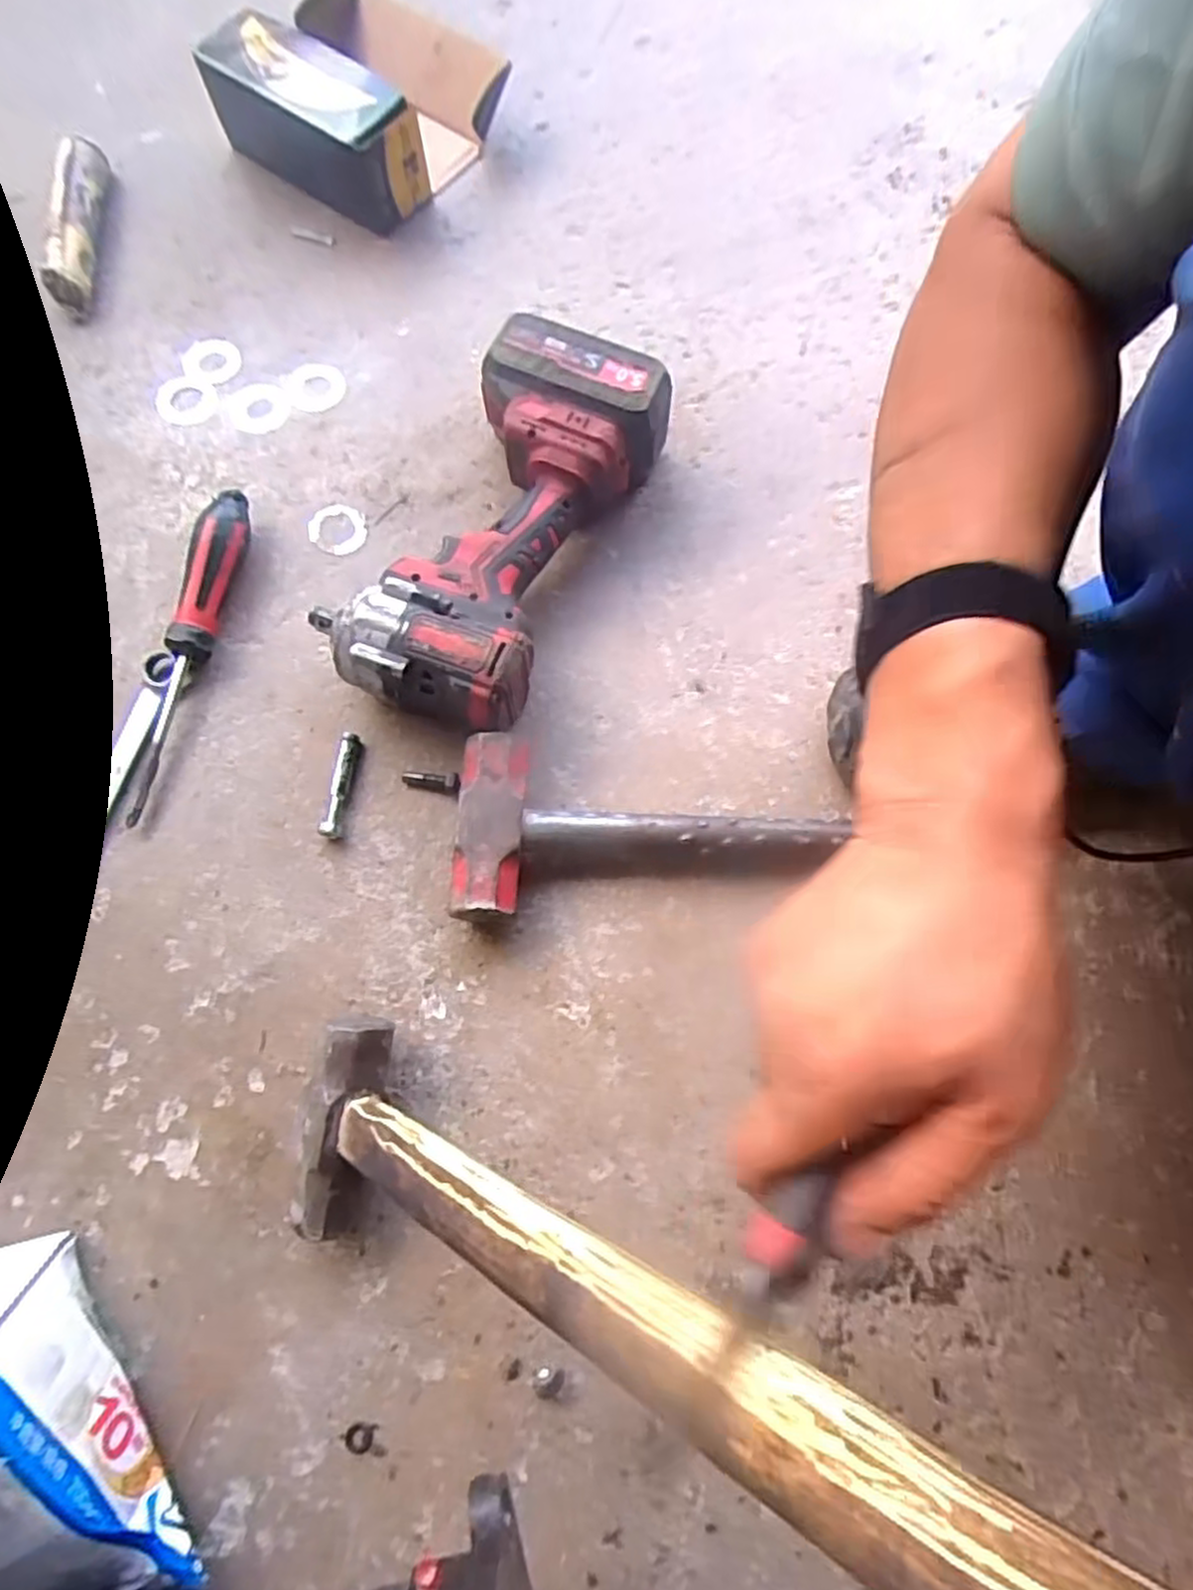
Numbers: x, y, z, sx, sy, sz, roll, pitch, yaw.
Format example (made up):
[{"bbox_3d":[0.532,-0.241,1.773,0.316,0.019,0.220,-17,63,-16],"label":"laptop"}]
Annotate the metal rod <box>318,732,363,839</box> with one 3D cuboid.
[{"bbox_3d":[-0.160,-0.007,0.466,0.012,0.013,0.067,8,74,1],"label":"metal rod"}]

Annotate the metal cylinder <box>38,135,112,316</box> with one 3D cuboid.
[{"bbox_3d":[-0.398,-0.439,0.571,0.025,0.035,0.149,-4,74,-2],"label":"metal cylinder"}]

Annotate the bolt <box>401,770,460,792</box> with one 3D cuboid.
[{"bbox_3d":[-0.104,-0.010,0.468,0.036,0.010,0.011,7,74,1],"label":"bolt"}]

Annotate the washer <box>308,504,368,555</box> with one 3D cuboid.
[{"bbox_3d":[-0.182,-0.188,0.524,0.039,0.004,0.038,0,74,-1],"label":"washer"}]

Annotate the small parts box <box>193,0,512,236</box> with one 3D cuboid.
[{"bbox_3d":[-0.189,-0.562,0.589,0.176,0.078,0.176,27,75,7],"label":"small parts box"}]

